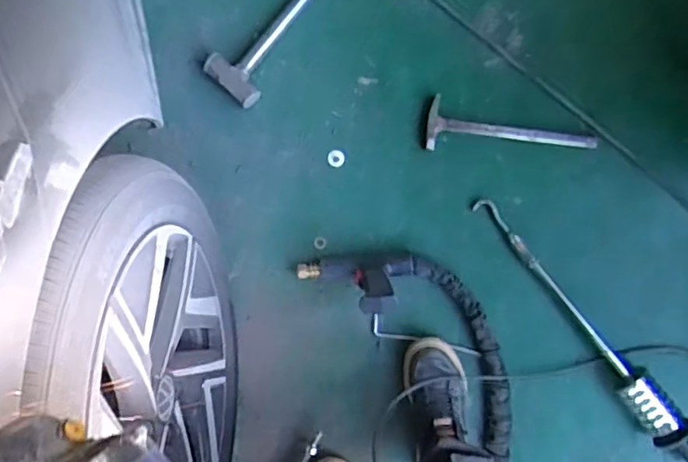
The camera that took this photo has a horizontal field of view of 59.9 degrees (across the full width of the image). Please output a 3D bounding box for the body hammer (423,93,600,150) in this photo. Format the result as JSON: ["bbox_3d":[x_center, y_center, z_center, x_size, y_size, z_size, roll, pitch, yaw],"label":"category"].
[{"bbox_3d":[0.295,-0.177,1.059,0.295,0.034,0.094,7,93,3],"label":"body hammer"}]

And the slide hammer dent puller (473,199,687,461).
[{"bbox_3d":[0.441,0.191,1.043,0.066,0.082,0.625,-40,90,4],"label":"slide hammer dent puller"}]

